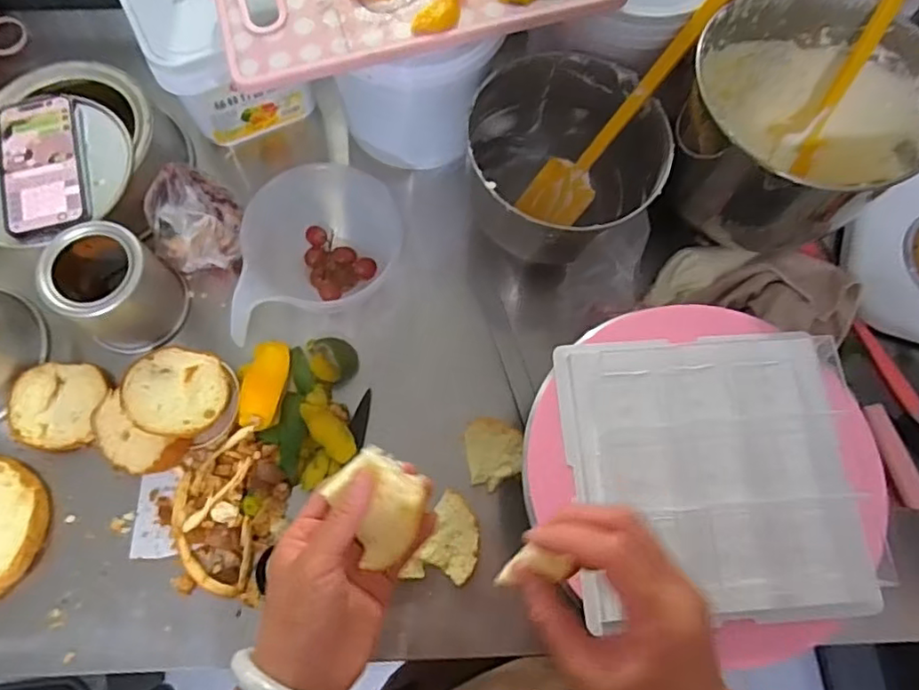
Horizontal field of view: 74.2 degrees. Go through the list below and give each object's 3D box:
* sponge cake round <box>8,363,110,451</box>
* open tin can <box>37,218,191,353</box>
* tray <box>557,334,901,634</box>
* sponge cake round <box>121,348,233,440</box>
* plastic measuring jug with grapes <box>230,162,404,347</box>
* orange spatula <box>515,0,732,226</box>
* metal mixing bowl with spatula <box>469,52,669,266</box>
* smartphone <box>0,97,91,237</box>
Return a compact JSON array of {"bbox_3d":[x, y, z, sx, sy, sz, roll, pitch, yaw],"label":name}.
[{"bbox_3d":[-0.409,0.061,0.621,0.084,0.020,0.087,0,72,-1],"label":"sponge cake round"},{"bbox_3d":[-0.352,-0.057,0.626,0.109,0.101,0.102,37,75,10],"label":"open tin can"},{"bbox_3d":[0.216,0.098,0.489,0.247,0.037,0.221,-2,72,-2],"label":"tray"},{"bbox_3d":[-0.280,0.044,0.602,0.093,0.013,0.091,10,55,-14],"label":"sponge cake round"},{"bbox_3d":[-0.144,-0.091,0.646,0.148,0.098,0.193,8,72,2],"label":"plastic measuring jug with grapes"},{"bbox_3d":[0.175,-0.243,0.628,0.067,0.028,0.293,47,119,13],"label":"orange spatula"},{"bbox_3d":[0.113,-0.194,0.668,0.198,0.143,0.186,0,72,-1],"label":"metal mixing bowl with spatula"},{"bbox_3d":[-0.431,-0.187,0.625,0.078,0.009,0.157,-17,73,-6],"label":"smartphone"}]

